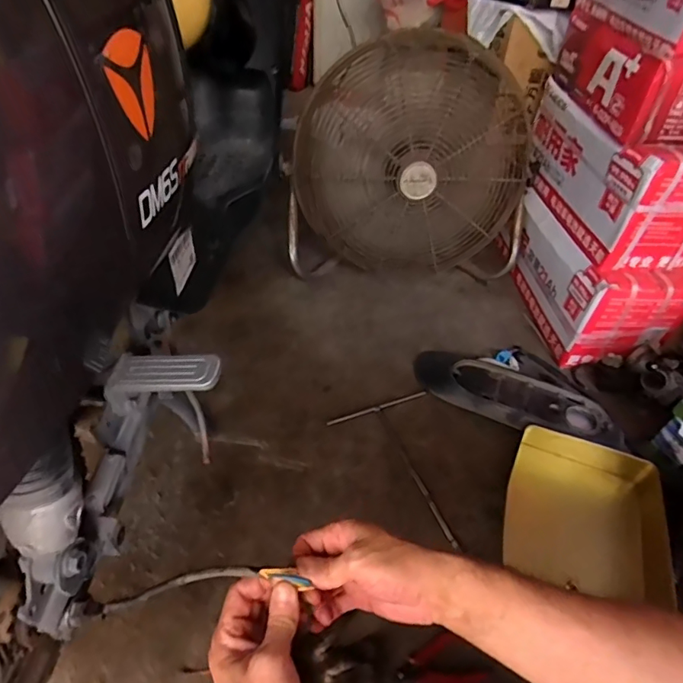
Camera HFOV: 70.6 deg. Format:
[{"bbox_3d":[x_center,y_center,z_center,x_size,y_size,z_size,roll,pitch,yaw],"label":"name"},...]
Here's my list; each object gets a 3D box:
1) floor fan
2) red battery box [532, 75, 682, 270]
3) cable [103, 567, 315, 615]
[{"bbox_3d":[0.147,-0.316,0.961,0.500,0.438,0.177,-5,47,-9],"label":"floor fan"},{"bbox_3d":[0.537,-0.336,0.912,0.212,0.198,0.381,-2,47,-6],"label":"red battery box"},{"bbox_3d":[-0.111,0.202,0.396,0.177,0.023,0.023,-15,45,14],"label":"cable"}]

